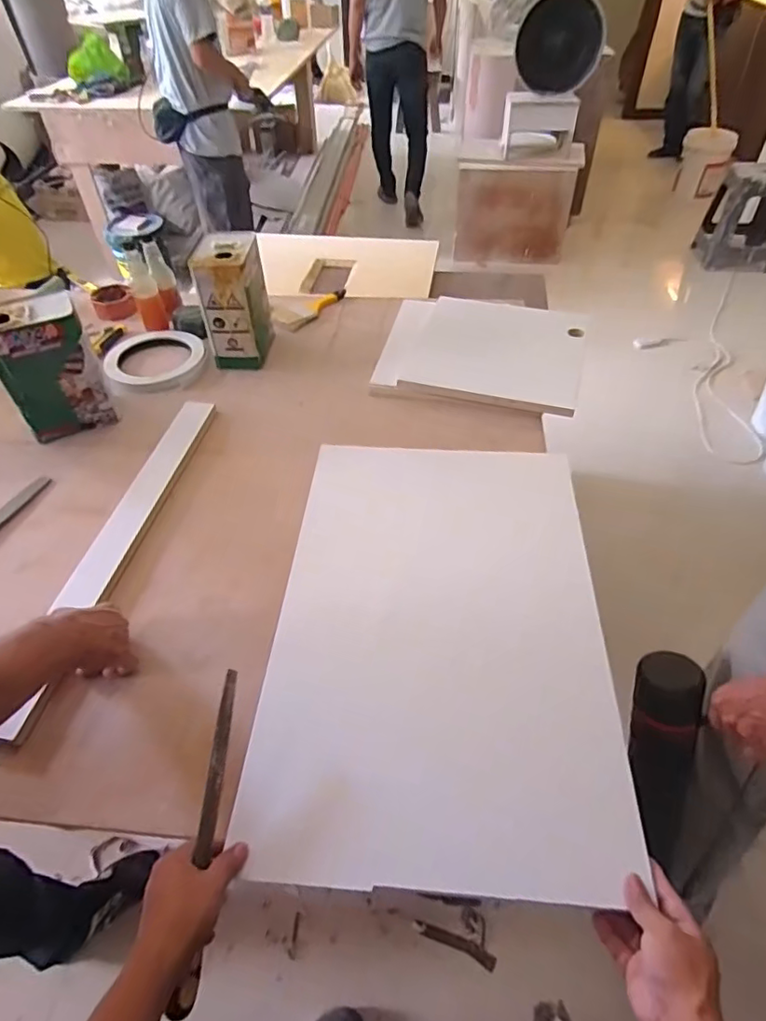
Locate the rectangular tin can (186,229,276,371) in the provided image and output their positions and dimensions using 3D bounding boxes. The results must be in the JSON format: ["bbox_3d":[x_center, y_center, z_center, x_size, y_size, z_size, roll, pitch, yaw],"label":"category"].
[{"bbox_3d":[-0.305,-0.437,1.168,0.125,0.215,0.165,-4,47,-2],"label":"rectangular tin can"}]

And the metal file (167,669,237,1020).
[{"bbox_3d":[-0.179,0.322,0.580,0.022,0.024,0.306,0,58,-1],"label":"metal file"}]

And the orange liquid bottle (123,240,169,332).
[{"bbox_3d":[-0.520,-0.487,1.225,0.057,0.173,0.061,-15,49,-12],"label":"orange liquid bottle"}]

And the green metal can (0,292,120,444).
[{"bbox_3d":[-0.594,-0.254,1.004,0.156,0.216,0.099,-22,51,-18],"label":"green metal can"}]

